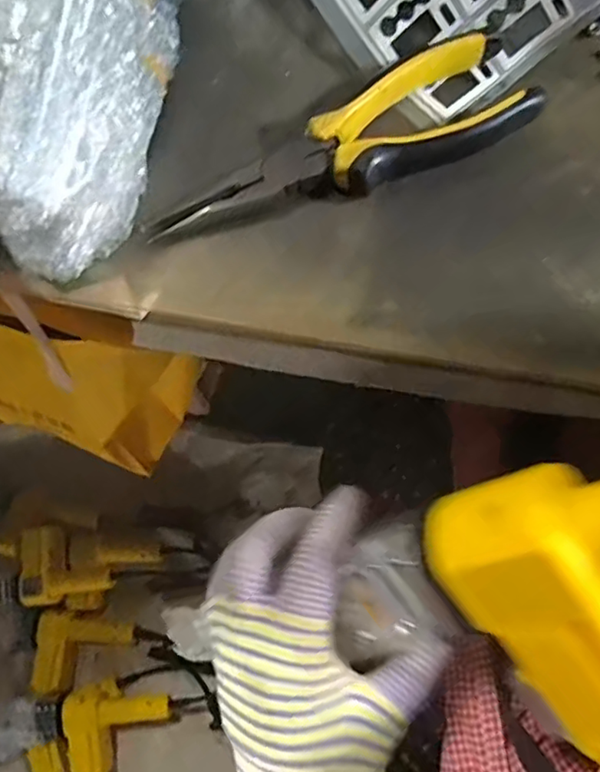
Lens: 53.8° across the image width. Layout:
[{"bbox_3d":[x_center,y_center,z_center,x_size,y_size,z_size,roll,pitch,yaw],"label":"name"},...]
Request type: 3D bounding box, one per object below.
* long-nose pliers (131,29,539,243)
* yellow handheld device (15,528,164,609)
[{"bbox_3d":[0.021,-0.109,0.273,0.183,0.025,0.049,-26,73,-6],"label":"long-nose pliers"},{"bbox_3d":[-0.334,0.282,0.946,0.208,0.070,0.124,-8,72,0],"label":"yellow handheld device"}]

